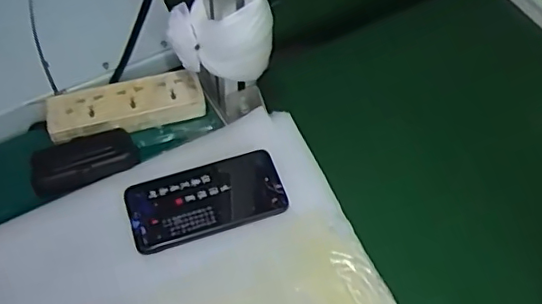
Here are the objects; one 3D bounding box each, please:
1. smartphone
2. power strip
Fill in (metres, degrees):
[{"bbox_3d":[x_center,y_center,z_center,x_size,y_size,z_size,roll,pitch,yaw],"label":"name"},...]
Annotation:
[{"bbox_3d":[-0.066,0.048,0.576,0.154,0.007,0.079,-16,59,-12],"label":"smartphone"},{"bbox_3d":[-0.161,-0.051,0.633,0.168,0.024,0.055,-15,59,-12],"label":"power strip"}]

